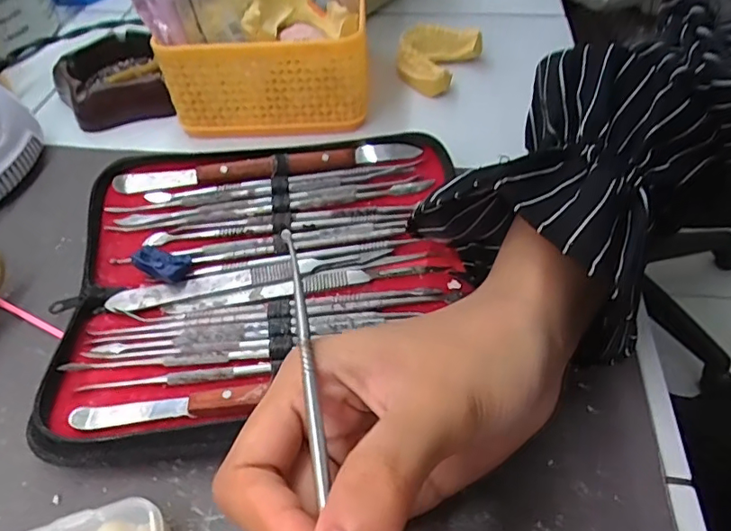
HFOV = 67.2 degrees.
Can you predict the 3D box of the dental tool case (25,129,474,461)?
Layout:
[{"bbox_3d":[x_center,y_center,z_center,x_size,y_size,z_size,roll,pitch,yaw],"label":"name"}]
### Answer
[{"bbox_3d":[-0.045,0.001,0.267,0.189,0.025,0.158,-9,49,-5],"label":"dental tool case"}]

